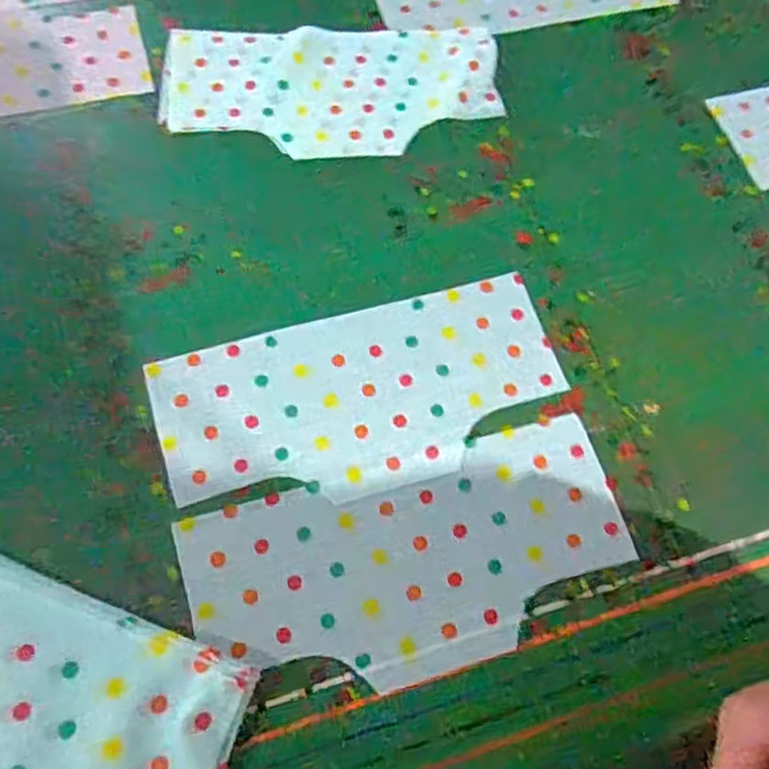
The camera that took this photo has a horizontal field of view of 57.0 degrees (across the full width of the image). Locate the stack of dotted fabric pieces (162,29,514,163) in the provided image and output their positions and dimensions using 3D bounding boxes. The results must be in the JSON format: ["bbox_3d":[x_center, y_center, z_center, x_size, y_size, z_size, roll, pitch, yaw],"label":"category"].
[{"bbox_3d":[-0.042,-0.255,0.609,0.282,0.013,0.145,-4,66,-5],"label":"stack of dotted fabric pieces"}]

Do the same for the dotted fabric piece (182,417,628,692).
[{"bbox_3d":[0.022,0.112,0.453,0.279,0.008,0.131,-15,68,-10],"label":"dotted fabric piece"}]

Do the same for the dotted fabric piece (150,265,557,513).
[{"bbox_3d":[-0.011,0.007,0.497,0.281,0.008,0.133,-15,68,-10],"label":"dotted fabric piece"}]

